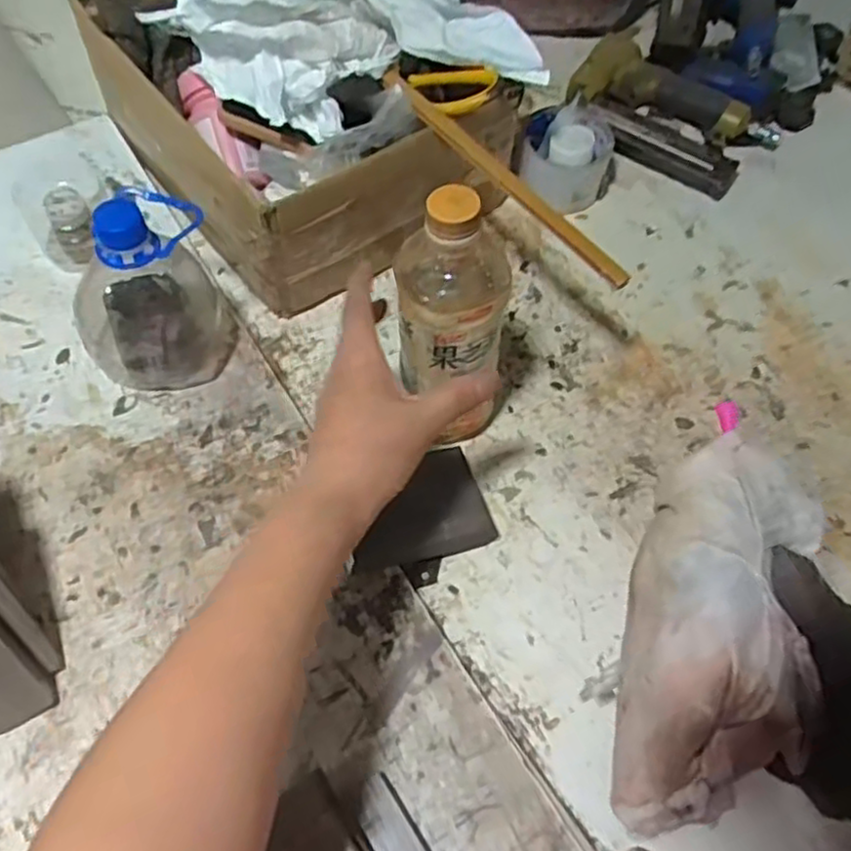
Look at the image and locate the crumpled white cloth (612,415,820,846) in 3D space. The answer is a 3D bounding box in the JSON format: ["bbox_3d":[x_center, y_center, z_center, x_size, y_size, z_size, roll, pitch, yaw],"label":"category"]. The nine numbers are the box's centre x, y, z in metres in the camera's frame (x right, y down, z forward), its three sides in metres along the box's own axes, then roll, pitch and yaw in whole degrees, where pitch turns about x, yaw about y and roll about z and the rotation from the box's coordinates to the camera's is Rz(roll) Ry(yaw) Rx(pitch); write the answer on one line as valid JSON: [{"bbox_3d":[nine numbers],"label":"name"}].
[{"bbox_3d":[0.144,0.091,0.342,0.085,0.046,0.195,18,71,7],"label":"crumpled white cloth"}]

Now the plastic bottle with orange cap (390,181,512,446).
[{"bbox_3d":[0.020,-0.058,0.470,0.066,0.208,0.057,-40,58,-21],"label":"plastic bottle with orange cap"}]

